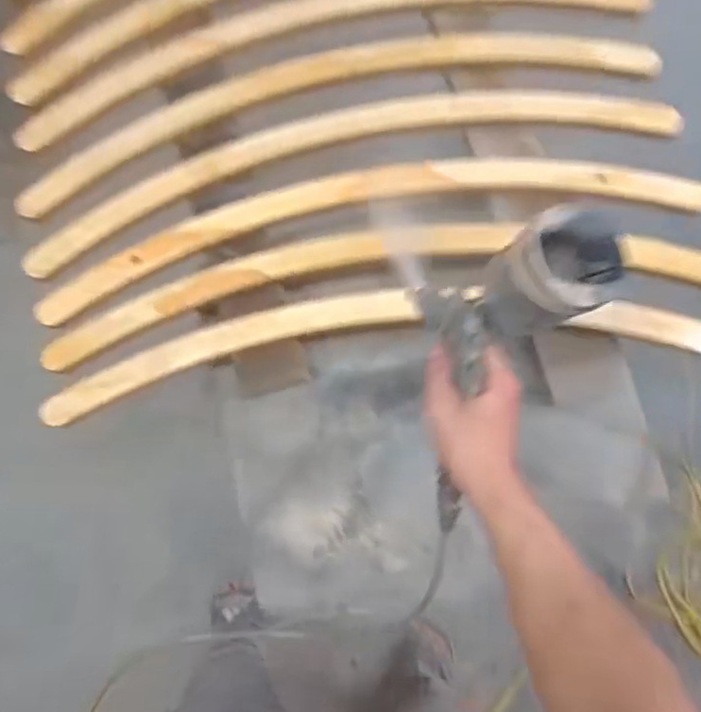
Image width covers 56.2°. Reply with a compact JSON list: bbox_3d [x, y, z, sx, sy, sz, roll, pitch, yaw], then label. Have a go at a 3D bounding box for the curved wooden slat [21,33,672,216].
[{"bbox_3d":[-0.028,-0.372,0.944,0.897,0.036,0.158,-15,75,-3],"label":"curved wooden slat"}]

